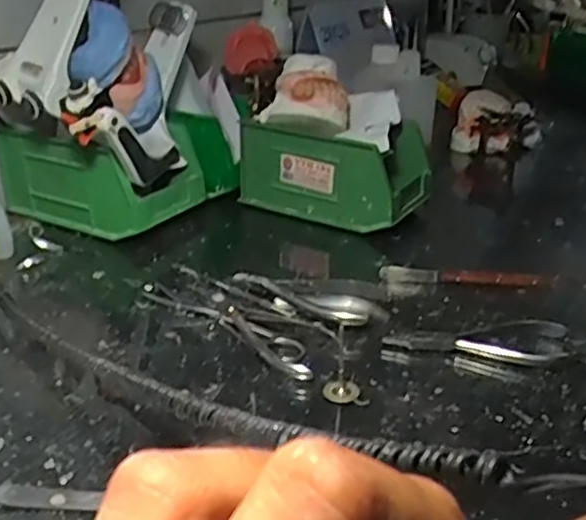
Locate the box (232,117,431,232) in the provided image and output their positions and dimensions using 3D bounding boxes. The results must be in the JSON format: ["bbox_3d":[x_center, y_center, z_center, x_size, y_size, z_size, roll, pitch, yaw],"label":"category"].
[{"bbox_3d":[0.046,-0.092,0.692,0.165,0.083,0.103,17,29,28],"label":"box"}]

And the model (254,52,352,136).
[{"bbox_3d":[0.012,-0.156,0.659,0.084,0.057,0.070,3,26,3],"label":"model"}]

